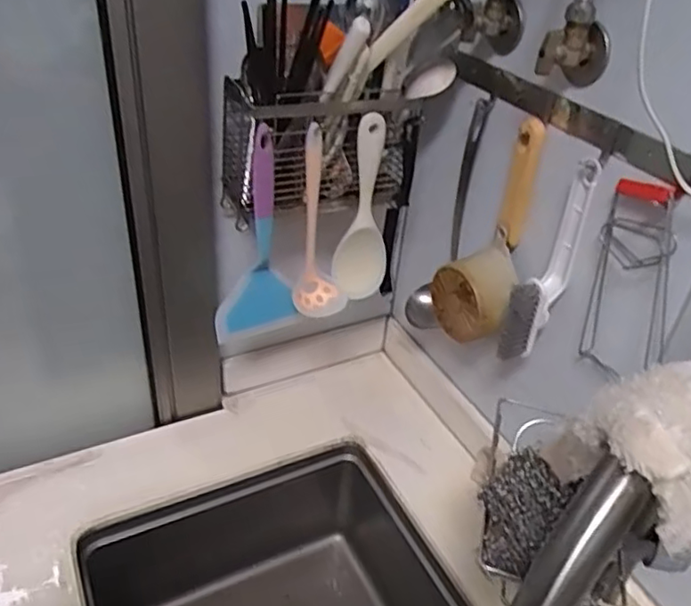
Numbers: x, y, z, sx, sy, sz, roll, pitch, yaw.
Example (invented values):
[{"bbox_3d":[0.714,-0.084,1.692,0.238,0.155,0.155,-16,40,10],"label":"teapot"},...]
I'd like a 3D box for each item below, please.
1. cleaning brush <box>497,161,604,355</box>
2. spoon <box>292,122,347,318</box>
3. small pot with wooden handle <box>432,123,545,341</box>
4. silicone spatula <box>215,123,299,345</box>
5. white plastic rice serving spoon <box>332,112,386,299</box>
[{"bbox_3d":[0.194,-0.036,0.612,0.045,0.203,0.058,18,37,17],"label":"cleaning brush"},{"bbox_3d":[-0.024,-0.082,0.678,0.056,0.203,0.061,3,35,-3],"label":"spoon"},{"bbox_3d":[0.144,-0.064,0.651,0.085,0.231,0.070,10,35,8],"label":"small pot with wooden handle"},{"bbox_3d":[-0.099,-0.069,0.676,0.088,0.235,0.033,-9,37,-19],"label":"silicone spatula"},{"bbox_3d":[0.021,-0.098,0.702,0.036,0.216,0.046,32,43,33],"label":"white plastic rice serving spoon"}]

